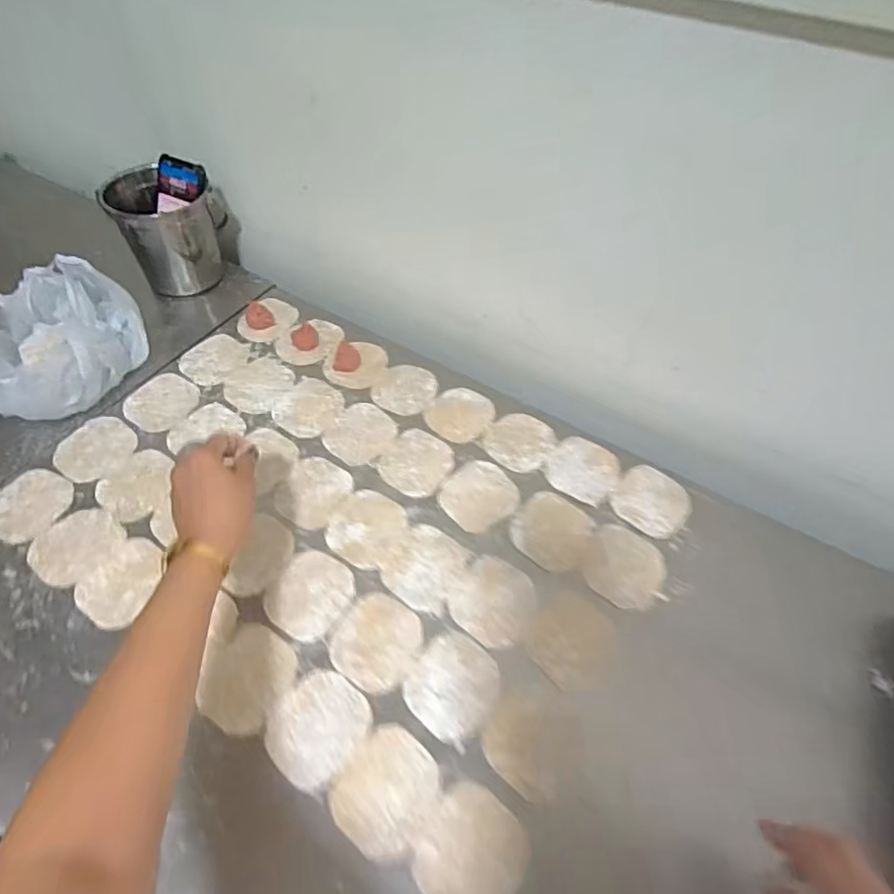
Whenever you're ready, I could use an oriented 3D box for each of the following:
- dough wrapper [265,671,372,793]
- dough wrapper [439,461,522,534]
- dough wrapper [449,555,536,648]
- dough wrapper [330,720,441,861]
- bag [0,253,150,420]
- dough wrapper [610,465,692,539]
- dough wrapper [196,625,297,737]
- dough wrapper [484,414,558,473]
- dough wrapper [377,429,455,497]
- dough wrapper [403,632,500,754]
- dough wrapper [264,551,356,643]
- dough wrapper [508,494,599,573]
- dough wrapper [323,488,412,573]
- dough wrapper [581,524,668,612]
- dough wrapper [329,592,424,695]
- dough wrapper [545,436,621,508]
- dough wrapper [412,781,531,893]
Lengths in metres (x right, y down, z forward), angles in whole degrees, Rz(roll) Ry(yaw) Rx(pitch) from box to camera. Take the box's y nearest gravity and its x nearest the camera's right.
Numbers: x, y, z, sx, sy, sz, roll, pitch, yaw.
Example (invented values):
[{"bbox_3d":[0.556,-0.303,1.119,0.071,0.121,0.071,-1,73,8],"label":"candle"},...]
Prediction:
[{"bbox_3d":[-0.110,0.234,0.484,0.075,0.004,0.081,1,53,-2],"label":"dough wrapper"},{"bbox_3d":[0.036,0.054,0.636,0.077,0.004,0.083,1,53,-2],"label":"dough wrapper"},{"bbox_3d":[0.046,0.147,0.556,0.077,0.004,0.081,1,53,-2],"label":"dough wrapper"},{"bbox_3d":[-0.047,0.272,0.456,0.074,0.004,0.082,32,58,19],"label":"dough wrapper"},{"bbox_3d":[-0.466,-0.126,0.686,0.180,0.096,0.198,-25,58,-19],"label":"bag"},{"bbox_3d":[0.225,0.059,0.630,0.080,0.007,0.079,1,53,-2],"label":"dough wrapper"},{"bbox_3d":[-0.178,0.201,0.504,0.075,0.006,0.085,21,55,13],"label":"dough wrapper"},{"bbox_3d":[0.088,-0.008,0.678,0.074,0.006,0.078,1,53,-2],"label":"dough wrapper"},{"bbox_3d":[-0.034,0.018,0.658,0.076,0.004,0.082,1,53,-2],"label":"dough wrapper"},{"bbox_3d":[0.006,0.209,0.505,0.077,0.004,0.081,30,58,18],"label":"dough wrapper"},{"bbox_3d":[-0.134,0.142,0.557,0.077,0.005,0.082,1,53,-2],"label":"dough wrapper"},{"bbox_3d":[0.110,0.087,0.602,0.079,0.004,0.081,1,53,-2],"label":"dough wrapper"},{"bbox_3d":[-0.081,0.084,0.605,0.085,0.004,0.080,1,53,-2],"label":"dough wrapper"},{"bbox_3d":[0.180,0.121,0.580,0.077,0.004,0.084,1,53,-2],"label":"dough wrapper"},{"bbox_3d":[-0.066,0.178,0.530,0.078,0.004,0.080,1,53,-2],"label":"dough wrapper"},{"bbox_3d":[0.159,0.025,0.658,0.077,0.005,0.084,1,53,-2],"label":"dough wrapper"},{"bbox_3d":[0.018,0.307,0.432,0.077,0.004,0.080,34,59,21],"label":"dough wrapper"}]

